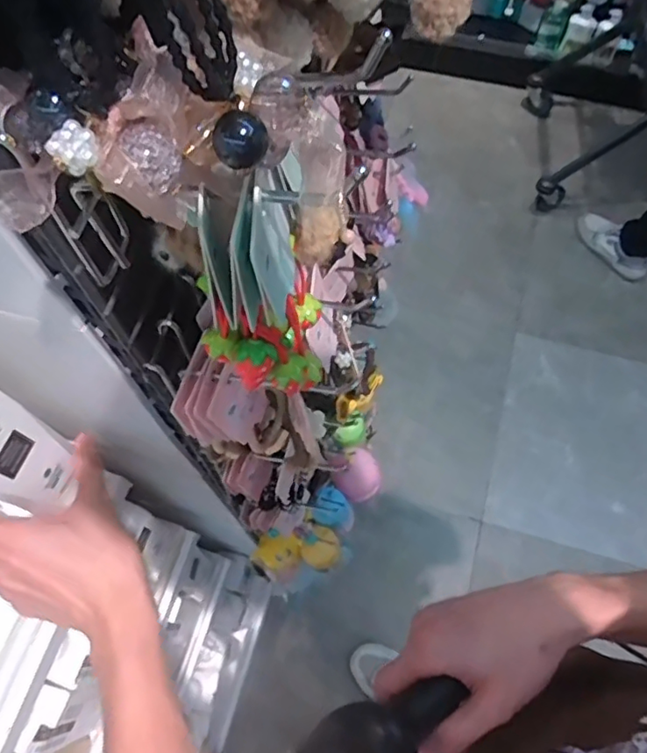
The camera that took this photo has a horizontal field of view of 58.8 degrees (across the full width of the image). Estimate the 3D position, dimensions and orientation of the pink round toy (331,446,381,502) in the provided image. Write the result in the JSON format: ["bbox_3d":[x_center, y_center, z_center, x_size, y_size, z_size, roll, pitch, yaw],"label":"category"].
[{"bbox_3d":[0.051,0.138,0.807,0.060,0.076,0.063,0,66,1],"label":"pink round toy"}]

